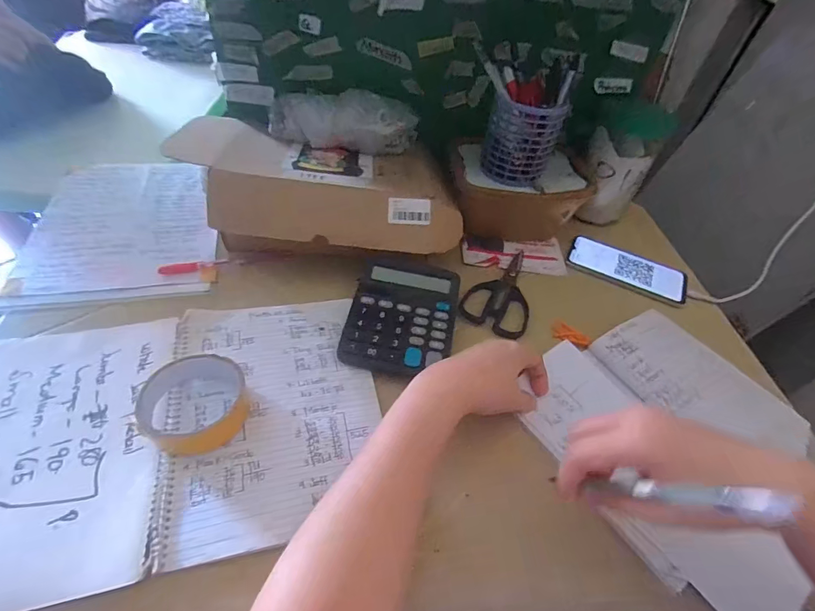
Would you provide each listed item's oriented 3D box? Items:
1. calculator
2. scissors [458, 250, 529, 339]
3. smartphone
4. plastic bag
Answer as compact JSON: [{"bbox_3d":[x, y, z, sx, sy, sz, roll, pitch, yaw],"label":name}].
[{"bbox_3d":[-0.004,0.006,0.477,0.117,0.033,0.151,12,47,2],"label":"calculator"},{"bbox_3d":[0.129,-0.022,0.546,0.080,0.013,0.155,25,48,14],"label":"scissors"},{"bbox_3d":[0.310,-0.055,0.596,0.159,0.010,0.083,30,50,18],"label":"smartphone"},{"bbox_3d":[-0.084,-0.262,0.588,0.187,0.076,0.104,11,47,2],"label":"plastic bag"}]

